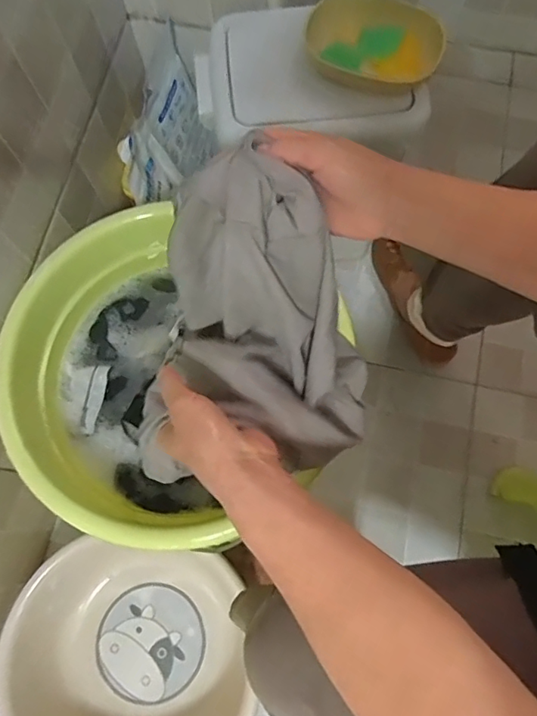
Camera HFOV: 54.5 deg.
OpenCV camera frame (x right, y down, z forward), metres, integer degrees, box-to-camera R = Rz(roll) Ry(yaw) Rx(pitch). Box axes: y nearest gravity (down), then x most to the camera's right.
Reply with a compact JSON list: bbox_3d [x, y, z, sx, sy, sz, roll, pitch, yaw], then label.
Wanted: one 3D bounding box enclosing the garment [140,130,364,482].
[{"bbox_3d":[0.002,-0.034,0.432,0.166,0.159,0.203,-2,73,-2],"label":"garment"}]

